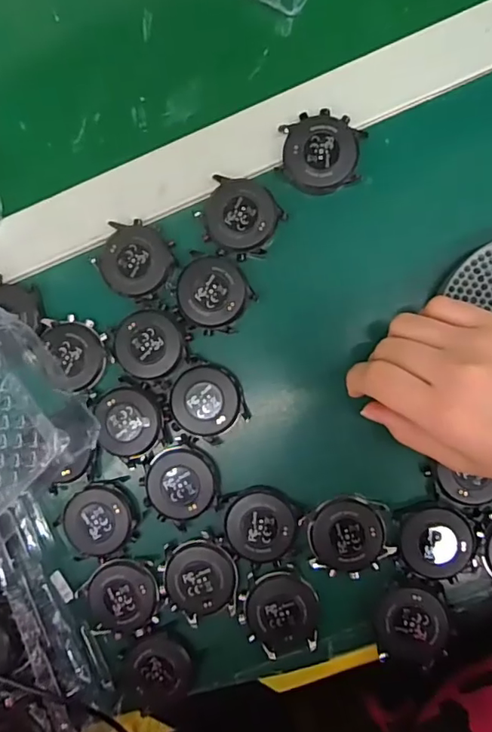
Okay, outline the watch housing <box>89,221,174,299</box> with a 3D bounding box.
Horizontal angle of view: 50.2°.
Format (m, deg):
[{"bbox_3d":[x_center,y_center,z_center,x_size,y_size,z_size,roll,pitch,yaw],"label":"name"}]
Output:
[{"bbox_3d":[-0.069,-0.066,0.327,0.046,0.007,0.044,0,89,5],"label":"watch housing"}]

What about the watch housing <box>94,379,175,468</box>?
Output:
[{"bbox_3d":[-0.071,0.036,0.327,0.042,0.008,0.051,-12,88,4],"label":"watch housing"}]

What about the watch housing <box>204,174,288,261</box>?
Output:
[{"bbox_3d":[-0.002,-0.091,0.322,0.045,0.006,0.046,14,90,5],"label":"watch housing"}]

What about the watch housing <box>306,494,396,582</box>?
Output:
[{"bbox_3d":[0.062,0.103,0.316,0.048,0.006,0.048,-8,89,5],"label":"watch housing"}]

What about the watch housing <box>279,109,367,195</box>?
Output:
[{"bbox_3d":[0.046,-0.130,0.317,0.047,0.008,0.047,-7,89,5],"label":"watch housing"}]

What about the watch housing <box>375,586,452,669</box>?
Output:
[{"bbox_3d":[0.098,0.153,0.308,0.041,0.007,0.044,3,90,5],"label":"watch housing"}]

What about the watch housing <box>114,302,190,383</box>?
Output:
[{"bbox_3d":[-0.059,-0.013,0.326,0.043,0.006,0.044,-13,88,4],"label":"watch housing"}]

